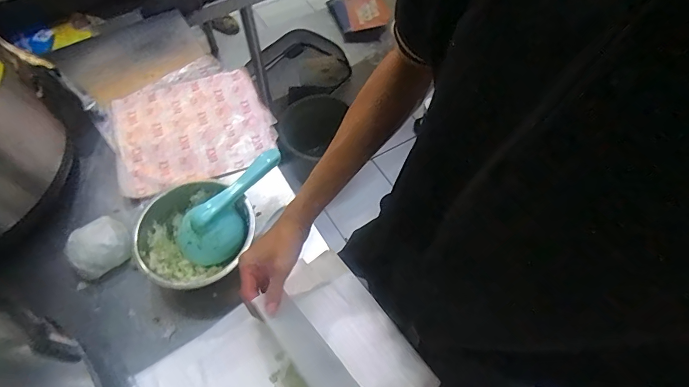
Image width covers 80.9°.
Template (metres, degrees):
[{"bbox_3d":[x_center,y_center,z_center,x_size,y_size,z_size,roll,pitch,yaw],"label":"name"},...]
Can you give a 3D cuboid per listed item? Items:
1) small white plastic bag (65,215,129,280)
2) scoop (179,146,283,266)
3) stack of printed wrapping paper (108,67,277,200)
[{"bbox_3d":[-0.374,0.078,0.617,0.085,0.045,0.078,-32,65,-18],"label":"small white plastic bag"},{"bbox_3d":[-0.171,0.009,0.601,0.085,0.061,0.205,32,77,17],"label":"scoop"},{"bbox_3d":[-0.288,-0.129,0.768,0.280,0.017,0.245,-24,63,-14],"label":"stack of printed wrapping paper"}]

